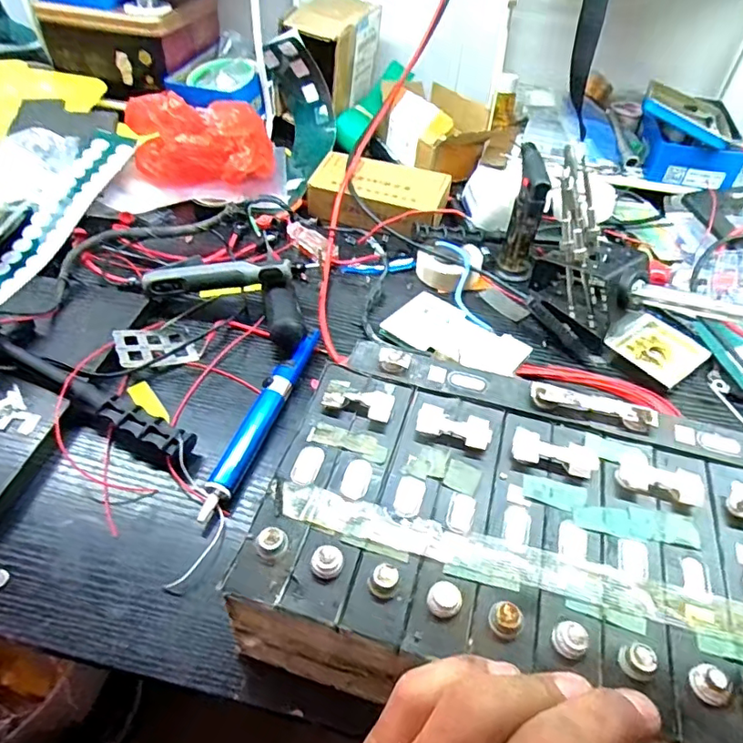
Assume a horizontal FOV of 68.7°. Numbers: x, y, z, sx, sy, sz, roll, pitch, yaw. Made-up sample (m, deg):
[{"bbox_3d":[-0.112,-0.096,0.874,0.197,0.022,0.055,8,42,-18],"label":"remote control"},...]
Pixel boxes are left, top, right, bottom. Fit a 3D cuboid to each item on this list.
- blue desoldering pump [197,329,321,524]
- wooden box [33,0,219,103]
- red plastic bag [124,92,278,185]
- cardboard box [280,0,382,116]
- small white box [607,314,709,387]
[{"bbox_3d":[-0.083,0.034,0.426,0.019,0.024,0.186,16,48,11],"label":"blue desoldering pump"},{"bbox_3d":[-0.323,-0.448,0.728,0.191,0.094,0.158,8,47,4],"label":"wooden box"},{"bbox_3d":[-0.194,-0.264,0.622,0.160,0.078,0.105,-8,48,-11],"label":"red plastic bag"},{"bbox_3d":[-0.050,-0.416,0.705,0.082,0.107,0.137,21,49,15],"label":"cardboard box"},{"bbox_3d":[0.261,-0.022,0.495,0.068,0.014,0.069,-30,55,-28],"label":"small white box"}]

